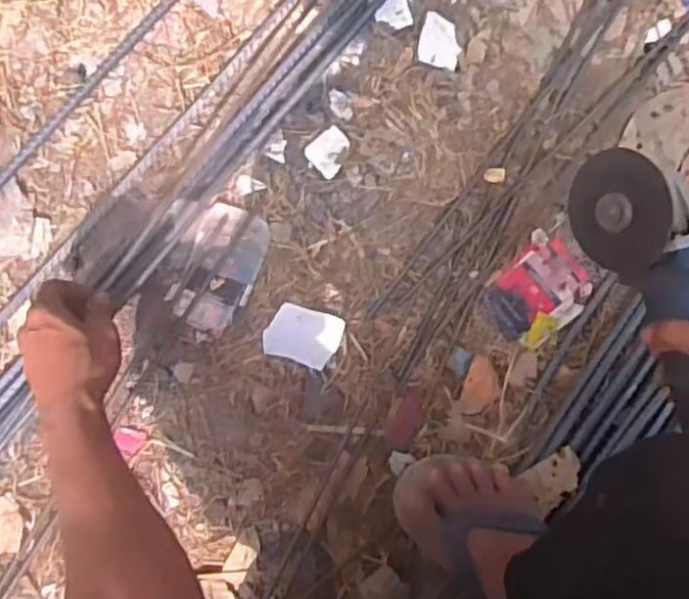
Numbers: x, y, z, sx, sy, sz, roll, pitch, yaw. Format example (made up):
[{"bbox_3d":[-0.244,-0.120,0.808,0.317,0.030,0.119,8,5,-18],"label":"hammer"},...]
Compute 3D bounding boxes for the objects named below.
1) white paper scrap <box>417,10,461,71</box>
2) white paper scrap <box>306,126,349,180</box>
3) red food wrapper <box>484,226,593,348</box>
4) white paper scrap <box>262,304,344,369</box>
[{"bbox_3d":[0.107,-0.285,0.749,0.047,0.008,0.057,18,86,2],"label":"white paper scrap"},{"bbox_3d":[-0.015,-0.160,0.732,0.048,0.004,0.043,-44,87,-3],"label":"white paper scrap"},{"bbox_3d":[0.209,-0.007,0.723,0.085,0.021,0.114,42,87,3],"label":"red food wrapper"},{"bbox_3d":[-0.043,0.038,0.706,0.074,0.010,0.056,18,86,2],"label":"white paper scrap"}]

